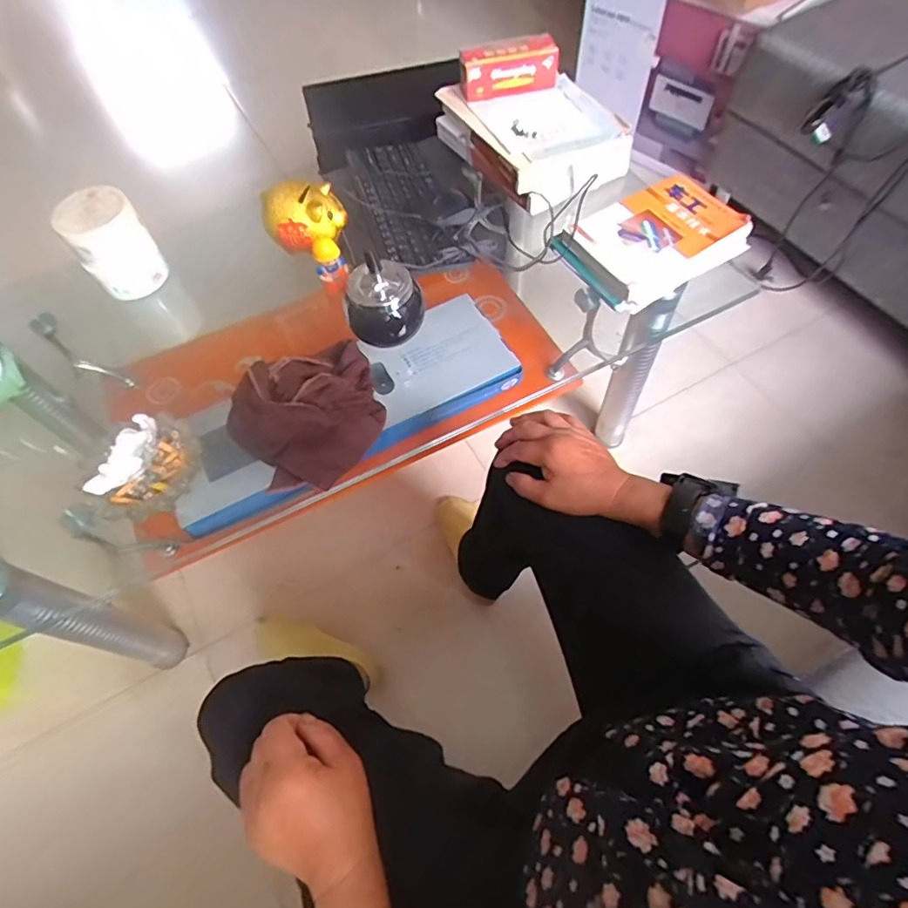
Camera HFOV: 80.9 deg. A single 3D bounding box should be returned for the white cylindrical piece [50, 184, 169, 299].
[{"bbox_3d":[-0.493,-0.305,0.775,0.098,0.112,0.104,-1,61,3],"label":"white cylindrical piece"}]

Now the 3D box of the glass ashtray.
[{"bbox_3d":[-0.352,0.013,0.605,0.112,0.032,0.122,-1,61,3],"label":"glass ashtray"}]

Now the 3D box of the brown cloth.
[{"bbox_3d":[-0.168,-0.057,0.630,0.180,0.062,0.176,-35,65,-15],"label":"brown cloth"}]

